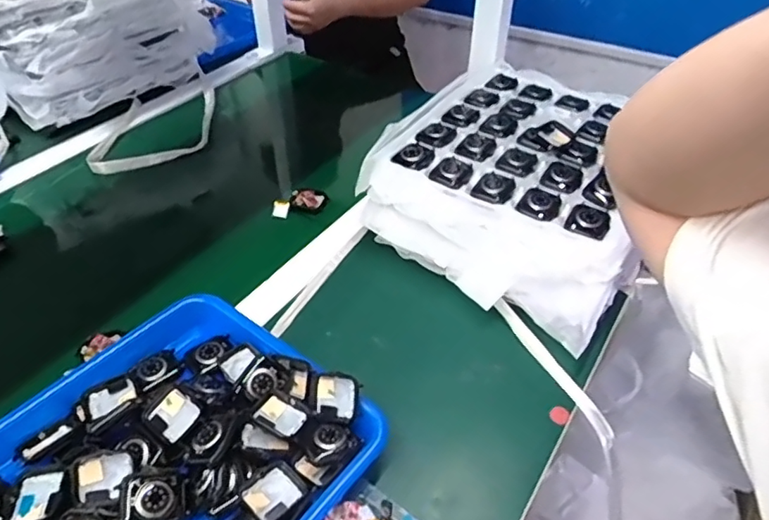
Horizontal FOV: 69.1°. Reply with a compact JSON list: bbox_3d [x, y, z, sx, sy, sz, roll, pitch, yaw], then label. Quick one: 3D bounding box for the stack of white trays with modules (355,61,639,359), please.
[{"bbox_3d":[0.144,-0.085,0.599,0.271,0.102,0.273,25,48,26],"label":"stack of white trays with modules"}]

